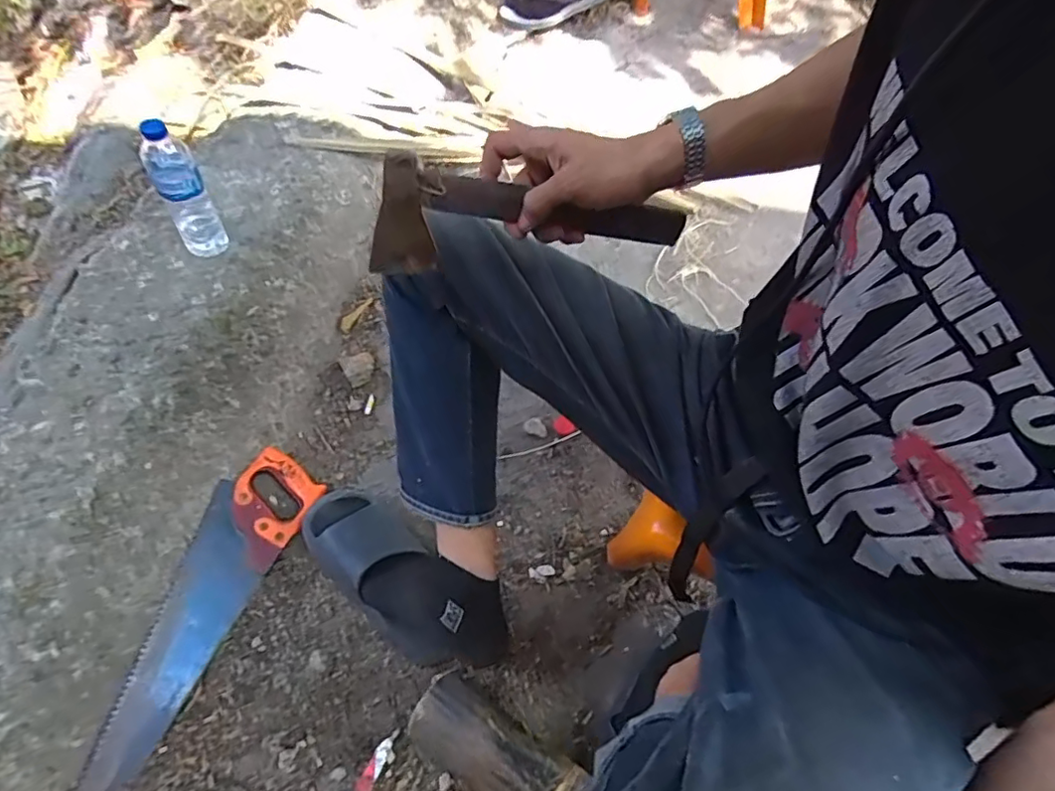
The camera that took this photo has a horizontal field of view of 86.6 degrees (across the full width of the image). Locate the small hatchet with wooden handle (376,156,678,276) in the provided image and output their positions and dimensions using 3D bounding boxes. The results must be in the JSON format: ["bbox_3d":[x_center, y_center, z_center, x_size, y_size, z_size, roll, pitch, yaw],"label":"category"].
[{"bbox_3d":[0.004,-0.153,0.483,0.267,0.085,0.042,-2,62,-7],"label":"small hatchet with wooden handle"}]

